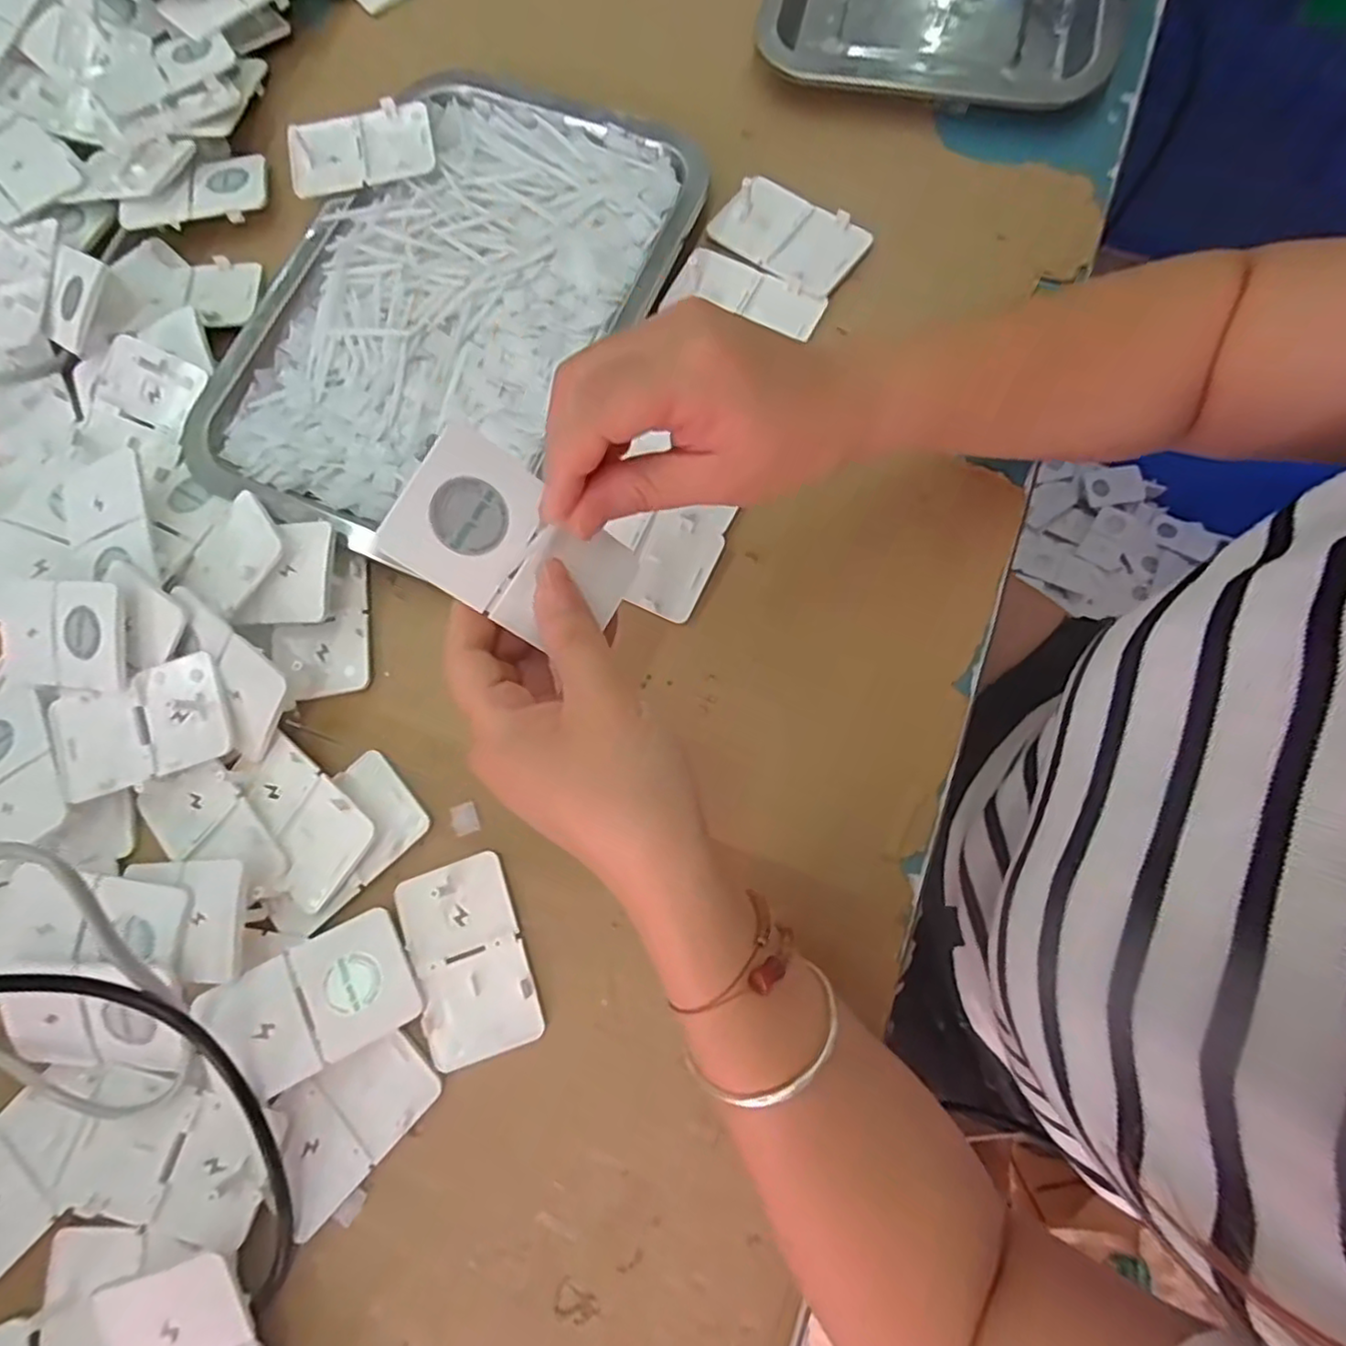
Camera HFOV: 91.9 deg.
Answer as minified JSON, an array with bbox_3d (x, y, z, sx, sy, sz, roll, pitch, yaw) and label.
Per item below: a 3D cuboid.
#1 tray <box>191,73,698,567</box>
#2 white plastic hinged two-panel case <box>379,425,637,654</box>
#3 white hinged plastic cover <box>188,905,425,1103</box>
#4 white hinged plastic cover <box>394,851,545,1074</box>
[{"bbox_3d":[-0.126,-0.213,0.377,0.208,0.017,0.306,26,80,7],"label":"tray"},{"bbox_3d":[-0.056,-0.044,0.237,0.084,0.005,0.050,33,85,-29],"label":"white plastic hinged two-panel case"},{"bbox_3d":[-0.159,0.147,0.290,0.080,0.005,0.052,-25,80,-17],"label":"white hinged plastic cover"},{"bbox_3d":[-0.096,0.132,0.301,0.051,0.005,0.085,-20,78,-3],"label":"white hinged plastic cover"}]

